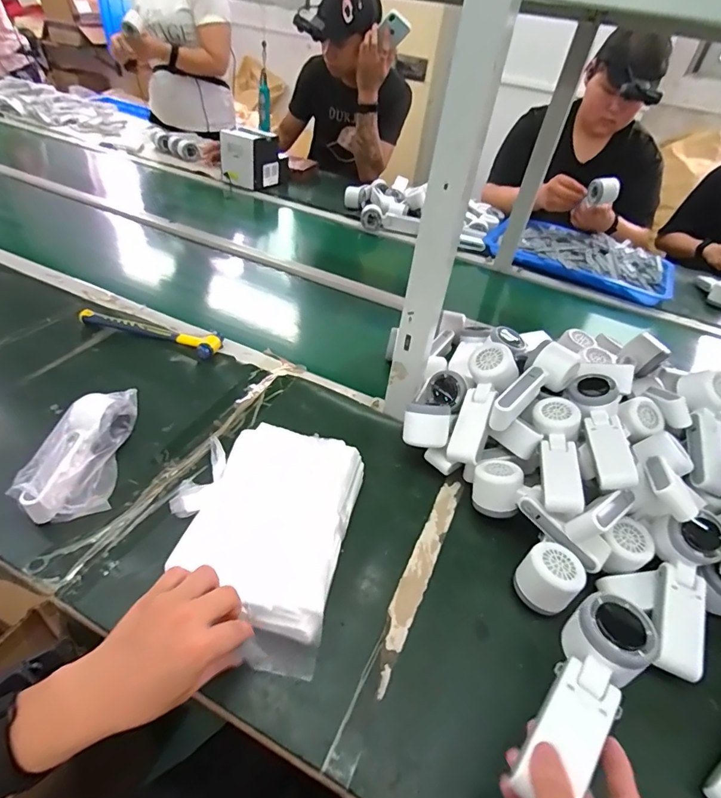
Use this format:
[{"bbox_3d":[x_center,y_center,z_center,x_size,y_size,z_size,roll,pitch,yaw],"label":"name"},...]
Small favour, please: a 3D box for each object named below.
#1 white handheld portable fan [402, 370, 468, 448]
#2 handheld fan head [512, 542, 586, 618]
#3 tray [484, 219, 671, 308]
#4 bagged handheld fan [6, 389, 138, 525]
[{"bbox_3d":[0.100,0.013,0.611,0.061,0.052,0.114,19,43,13],"label":"white handheld portable fan"},{"bbox_3d":[0.199,0.194,0.488,0.055,0.059,0.057,5,41,-4],"label":"handheld fan head"},{"bbox_3d":[0.591,-0.387,1.230,0.469,0.084,0.297,27,44,20],"label":"tray"},{"bbox_3d":[-0.329,0.064,0.547,0.085,0.062,0.171,2,41,-8],"label":"bagged handheld fan"}]

